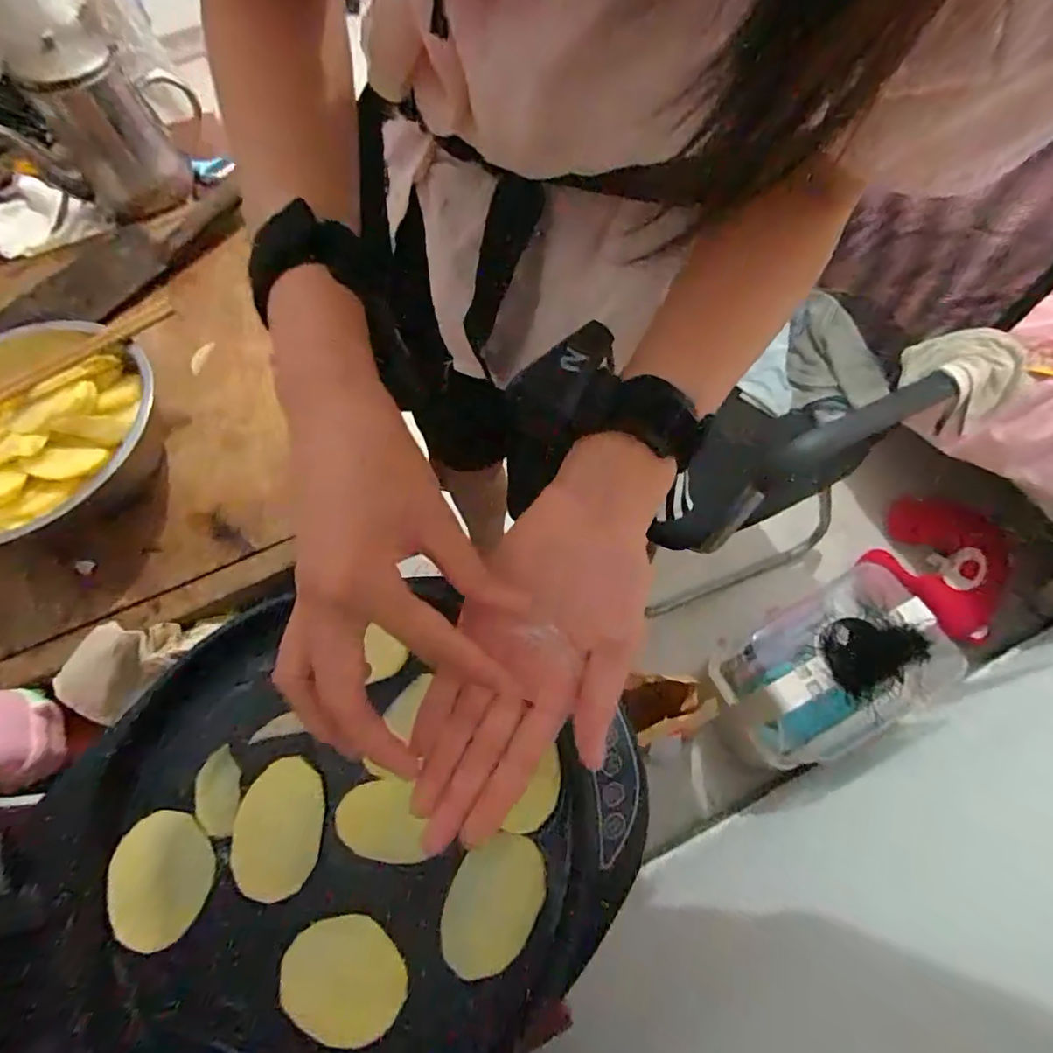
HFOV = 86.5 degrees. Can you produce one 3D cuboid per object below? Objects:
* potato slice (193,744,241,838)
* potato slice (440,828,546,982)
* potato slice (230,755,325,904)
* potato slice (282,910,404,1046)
[{"bbox_3d":[-0.214,0.184,0.388,0.032,0.011,0.058,-19,65,-6],"label":"potato slice"},{"bbox_3d":[-0.022,0.239,0.355,0.055,0.004,0.077,22,68,13],"label":"potato slice"},{"bbox_3d":[-0.164,0.198,0.371,0.053,0.008,0.081,1,64,4],"label":"potato slice"},{"bbox_3d":[-0.110,0.270,0.335,0.073,0.004,0.057,23,68,14],"label":"potato slice"}]

